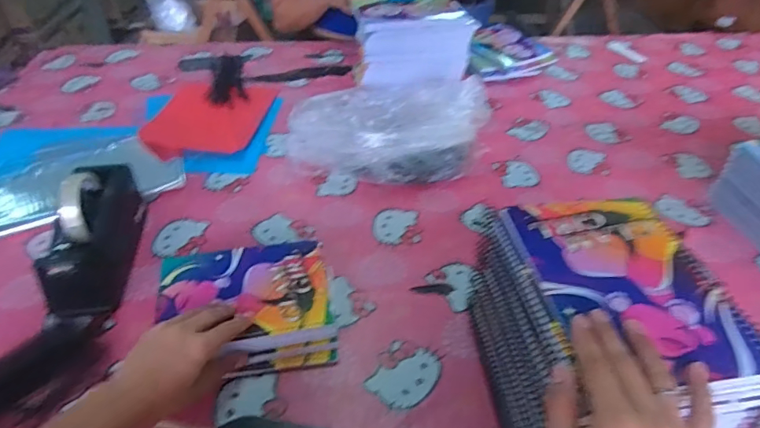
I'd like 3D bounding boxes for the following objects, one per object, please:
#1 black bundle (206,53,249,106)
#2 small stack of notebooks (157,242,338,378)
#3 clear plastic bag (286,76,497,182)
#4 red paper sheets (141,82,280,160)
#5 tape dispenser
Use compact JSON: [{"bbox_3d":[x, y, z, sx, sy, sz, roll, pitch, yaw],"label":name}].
[{"bbox_3d":[-0.335,-0.299,1.054,0.076,0.012,0.219,-8,41,-11],"label":"black bundle"},{"bbox_3d":[-0.162,0.110,0.586,0.196,0.041,0.166,-8,41,-11],"label":"small stack of notebooks"},{"bbox_3d":[0.013,-0.149,0.827,0.324,0.121,0.194,-5,41,-8],"label":"clear plastic bag"},{"bbox_3d":[-0.332,-0.187,0.930,0.206,0.011,0.282,3,40,2],"label":"red paper sheets"},{"bbox_3d":[-0.366,0.029,0.608,0.074,0.113,0.213,-3,41,-6],"label":"tape dispenser"}]

